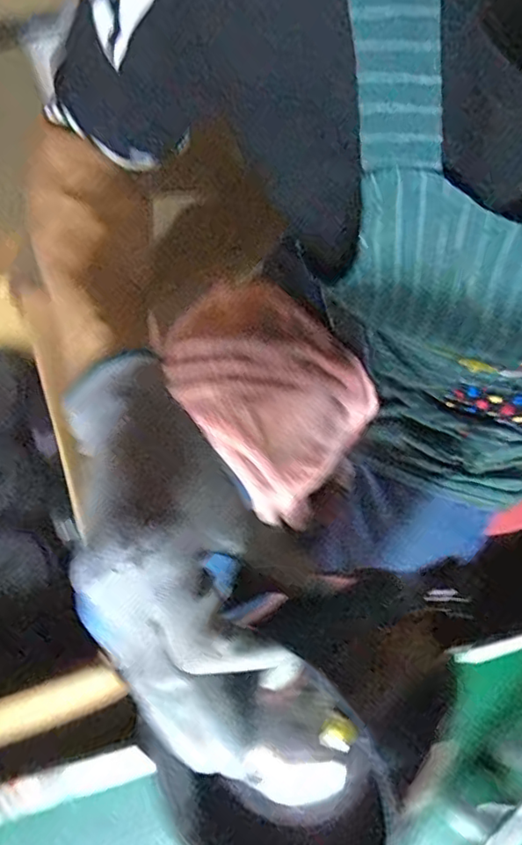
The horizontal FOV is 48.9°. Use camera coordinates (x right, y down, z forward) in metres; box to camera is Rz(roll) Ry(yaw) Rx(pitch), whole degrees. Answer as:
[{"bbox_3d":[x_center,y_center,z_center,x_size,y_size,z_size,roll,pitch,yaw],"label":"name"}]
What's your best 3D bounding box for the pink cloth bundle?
[{"bbox_3d":[0.003,-0.023,0.533,0.187,0.106,0.167,35,81,7],"label":"pink cloth bundle"}]

